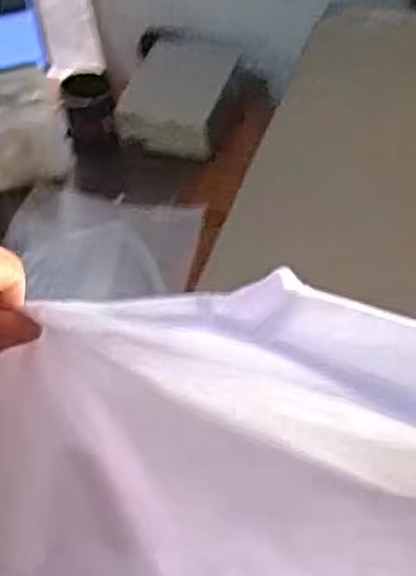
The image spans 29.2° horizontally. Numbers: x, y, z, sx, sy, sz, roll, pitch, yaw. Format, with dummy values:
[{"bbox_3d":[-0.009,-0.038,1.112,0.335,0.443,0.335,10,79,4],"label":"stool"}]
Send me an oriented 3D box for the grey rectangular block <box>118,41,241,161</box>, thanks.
[{"bbox_3d":[-0.037,-0.298,1.213,0.151,0.058,0.209,10,54,13],"label":"grey rectangular block"}]

